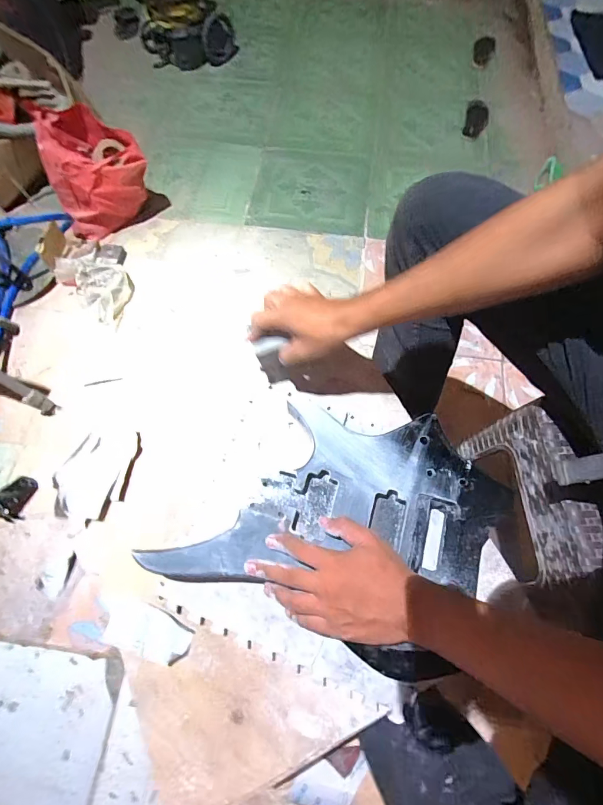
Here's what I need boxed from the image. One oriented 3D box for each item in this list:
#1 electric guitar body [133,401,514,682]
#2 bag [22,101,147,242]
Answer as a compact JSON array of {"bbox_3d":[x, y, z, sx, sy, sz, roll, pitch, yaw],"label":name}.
[{"bbox_3d":[0.044,0.130,0.463,0.366,0.043,0.262,19,68,9],"label":"electric guitar body"},{"bbox_3d":[-0.594,-0.673,1.154,0.275,0.290,0.160,-14,67,-5],"label":"bag"}]

